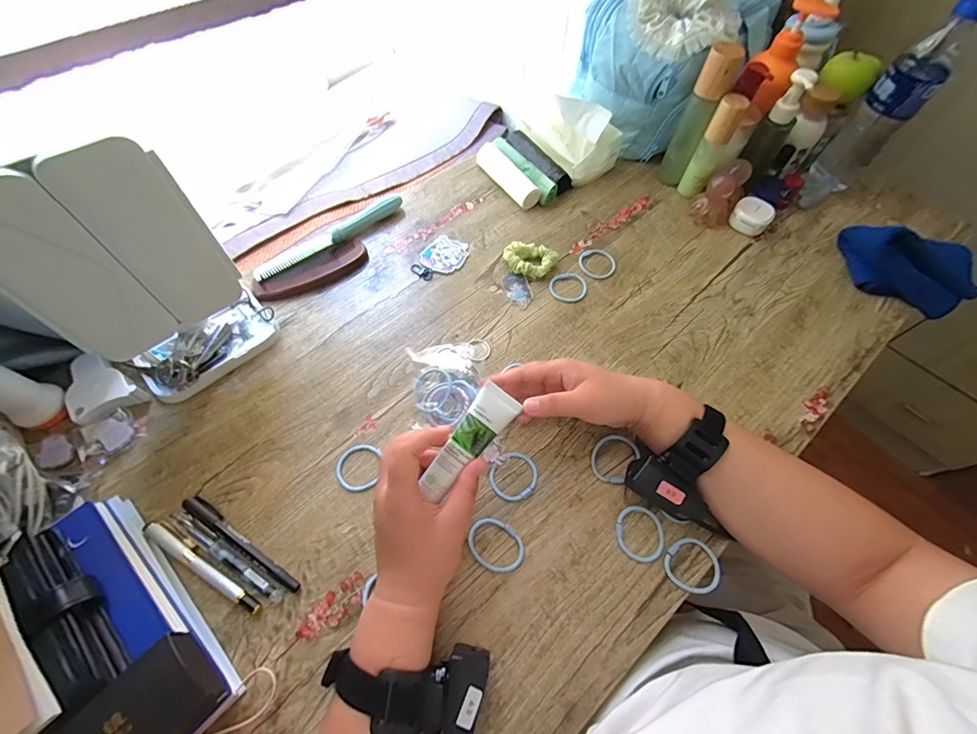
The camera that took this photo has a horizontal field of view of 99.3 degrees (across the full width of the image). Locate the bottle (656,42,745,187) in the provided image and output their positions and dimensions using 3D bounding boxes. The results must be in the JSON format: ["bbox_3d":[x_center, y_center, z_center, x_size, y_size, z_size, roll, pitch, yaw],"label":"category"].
[{"bbox_3d":[0.284,-0.335,0.574,0.039,0.177,0.032,22,63,10],"label":"bottle"}]

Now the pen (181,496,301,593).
[{"bbox_3d":[-0.225,0.158,0.379,0.139,0.008,0.014,29,64,13],"label":"pen"}]

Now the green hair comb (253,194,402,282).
[{"bbox_3d":[-0.208,-0.174,0.557,0.217,0.019,0.026,-37,69,-20],"label":"green hair comb"}]

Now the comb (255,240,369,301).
[{"bbox_3d":[-0.226,-0.121,0.537,0.143,0.005,0.047,-31,66,-17],"label":"comb"}]

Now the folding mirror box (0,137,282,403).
[{"bbox_3d":[-0.313,-0.074,0.377,0.078,0.236,0.147,41,67,19],"label":"folding mirror box"}]

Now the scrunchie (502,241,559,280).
[{"bbox_3d":[0.055,-0.140,0.548,0.070,0.021,0.048,6,61,1],"label":"scrunchie"}]

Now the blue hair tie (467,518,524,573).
[{"bbox_3d":[0.008,0.165,0.385,0.051,0.004,0.042,22,63,10],"label":"blue hair tie"}]

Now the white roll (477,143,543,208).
[{"bbox_3d":[0.027,-0.288,0.626,0.031,0.028,0.130,-30,66,-17],"label":"white roll"}]

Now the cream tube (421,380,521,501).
[{"bbox_3d":[-0.017,0.062,0.348,0.034,0.012,0.102,37,78,17],"label":"cream tube"}]

